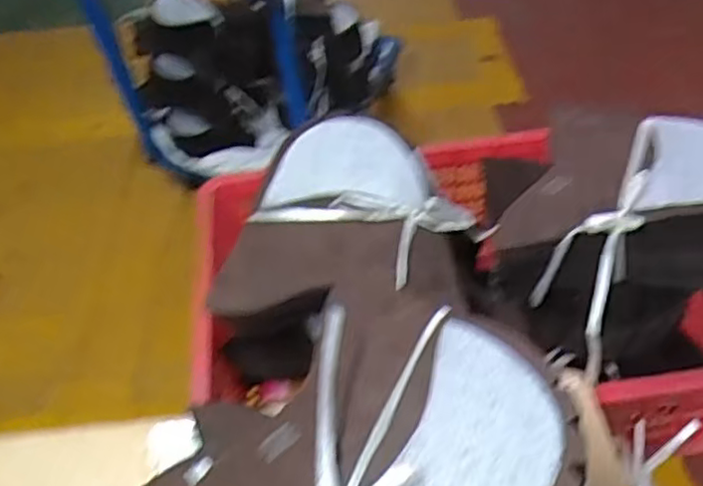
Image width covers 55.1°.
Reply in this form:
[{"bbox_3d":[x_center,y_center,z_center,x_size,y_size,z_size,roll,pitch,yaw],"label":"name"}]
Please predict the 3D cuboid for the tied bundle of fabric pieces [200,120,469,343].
[{"bbox_3d":[-0.013,0.004,0.682,0.192,0.090,0.246,26,82,15],"label":"tied bundle of fabric pieces"}]

